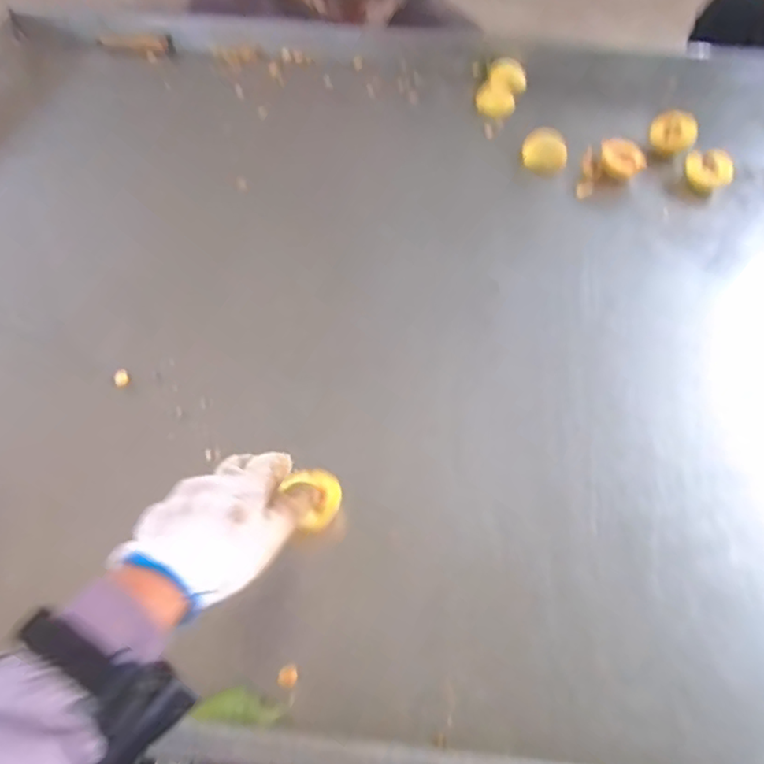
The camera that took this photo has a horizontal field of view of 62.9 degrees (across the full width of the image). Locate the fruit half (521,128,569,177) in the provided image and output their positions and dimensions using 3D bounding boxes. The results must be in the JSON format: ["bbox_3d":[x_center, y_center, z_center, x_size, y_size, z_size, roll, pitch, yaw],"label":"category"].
[{"bbox_3d":[0.224,-0.317,0.860,0.060,0.031,0.061,9,52,5],"label":"fruit half"}]

